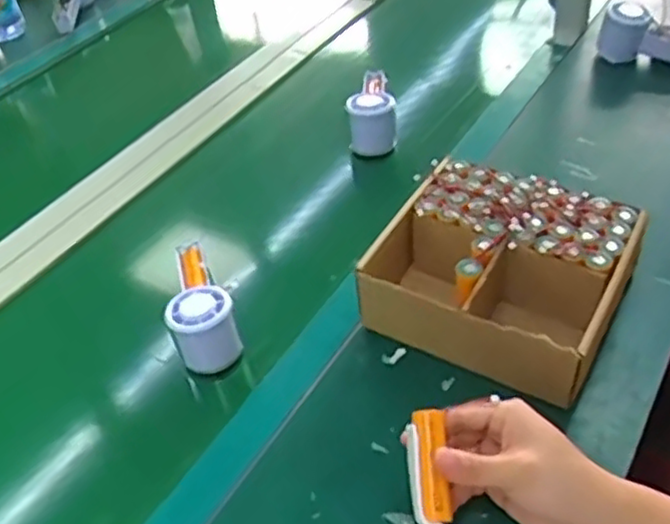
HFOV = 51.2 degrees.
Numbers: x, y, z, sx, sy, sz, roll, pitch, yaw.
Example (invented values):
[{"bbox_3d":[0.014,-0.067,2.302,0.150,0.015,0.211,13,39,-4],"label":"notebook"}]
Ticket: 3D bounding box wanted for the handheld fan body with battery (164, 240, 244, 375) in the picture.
[{"bbox_3d":[-0.127,0.027,0.645,0.053,0.055,0.144,-15,42,-9],"label":"handheld fan body with battery"}]

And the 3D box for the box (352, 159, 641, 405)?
[{"bbox_3d":[0.145,0.011,0.615,0.192,0.085,0.178,20,48,27],"label":"box"}]

